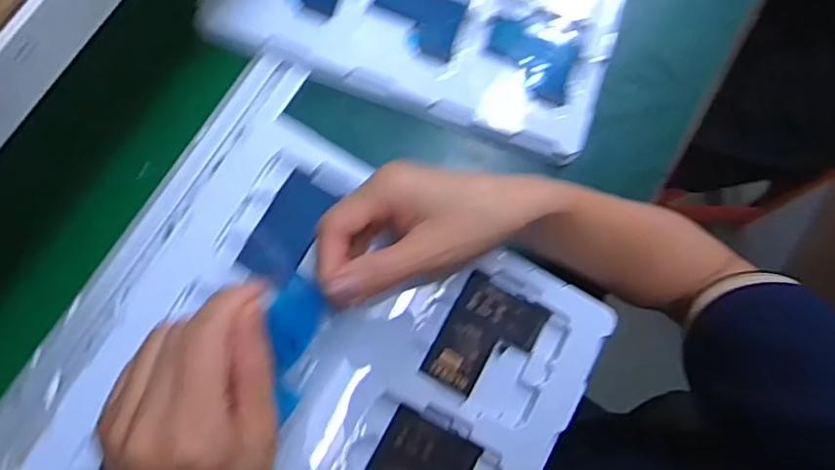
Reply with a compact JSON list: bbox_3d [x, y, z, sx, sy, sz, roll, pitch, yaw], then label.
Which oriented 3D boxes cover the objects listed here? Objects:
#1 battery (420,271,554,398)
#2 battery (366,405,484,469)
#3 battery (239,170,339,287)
[{"bbox_3d":[0.046,0.071,0.385,0.059,0.008,0.076,31,78,-1],"label":"battery"},{"bbox_3d":[-0.002,0.155,0.364,0.060,0.004,0.074,30,78,-3],"label":"battery"},{"bbox_3d":[-0.086,-0.004,0.386,0.036,0.004,0.072,33,76,-17],"label":"battery"}]

